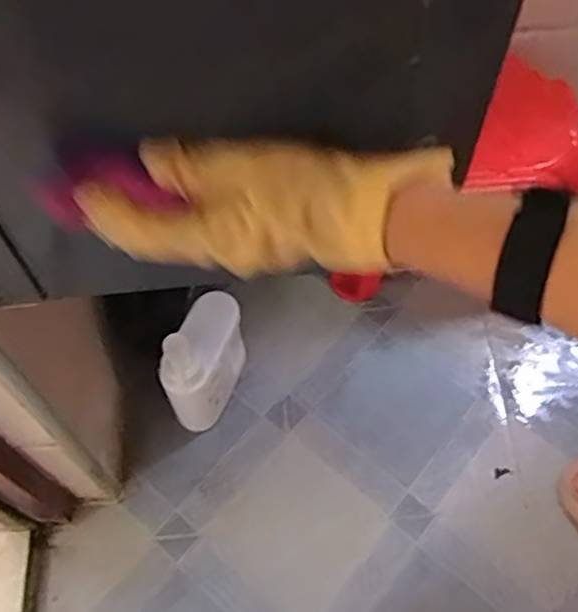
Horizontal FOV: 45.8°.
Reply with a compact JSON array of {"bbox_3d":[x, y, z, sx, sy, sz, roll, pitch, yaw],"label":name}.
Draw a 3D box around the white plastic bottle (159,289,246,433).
[{"bbox_3d":[-0.106,0.072,0.880,0.050,0.229,0.132,21,63,12],"label":"white plastic bottle"}]

